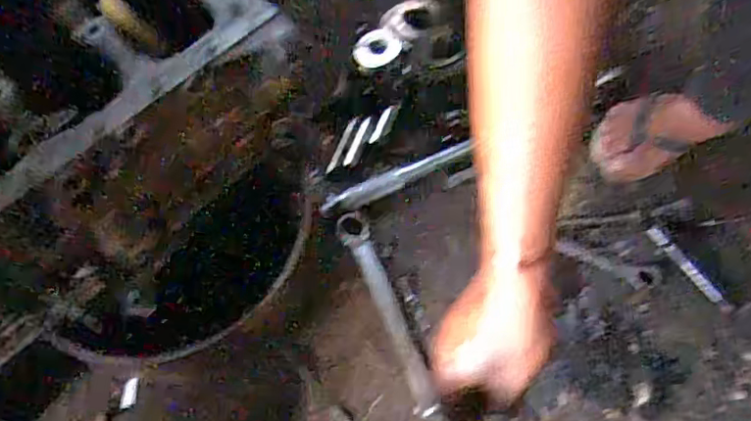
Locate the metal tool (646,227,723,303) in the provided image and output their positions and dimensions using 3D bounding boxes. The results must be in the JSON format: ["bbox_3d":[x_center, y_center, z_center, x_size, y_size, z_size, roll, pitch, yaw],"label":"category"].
[{"bbox_3d":[0.367,0.062,0.705,0.019,0.009,0.108,-33,65,-15],"label":"metal tool"}]

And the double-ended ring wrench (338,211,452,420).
[{"bbox_3d":[0.021,0.130,0.695,0.038,0.014,0.297,-20,63,-9],"label":"double-ended ring wrench"}]

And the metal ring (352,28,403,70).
[{"bbox_3d":[0.003,-0.239,0.876,0.071,0.004,0.055,-28,77,4],"label":"metal ring"}]

